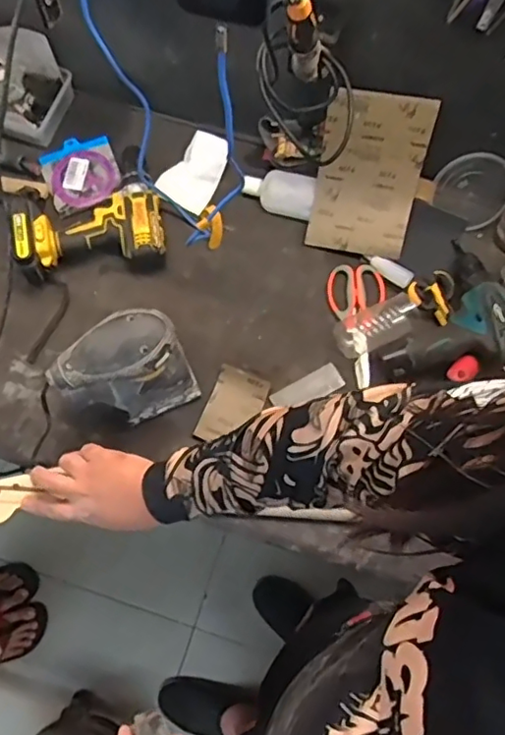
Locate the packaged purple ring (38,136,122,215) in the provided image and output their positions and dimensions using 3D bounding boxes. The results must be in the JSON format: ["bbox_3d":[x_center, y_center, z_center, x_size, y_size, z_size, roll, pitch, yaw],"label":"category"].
[{"bbox_3d":[-0.262,-0.302,0.904,0.108,0.016,0.117,-19,72,-8],"label":"packaged purple ring"}]

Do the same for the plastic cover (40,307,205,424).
[{"bbox_3d":[-0.160,0.009,0.737,0.161,0.147,0.089,-23,73,-9],"label":"plastic cover"}]

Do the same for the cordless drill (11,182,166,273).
[{"bbox_3d":[-0.229,-0.196,0.841,0.200,0.065,0.127,-9,71,-5],"label":"cordless drill"}]

